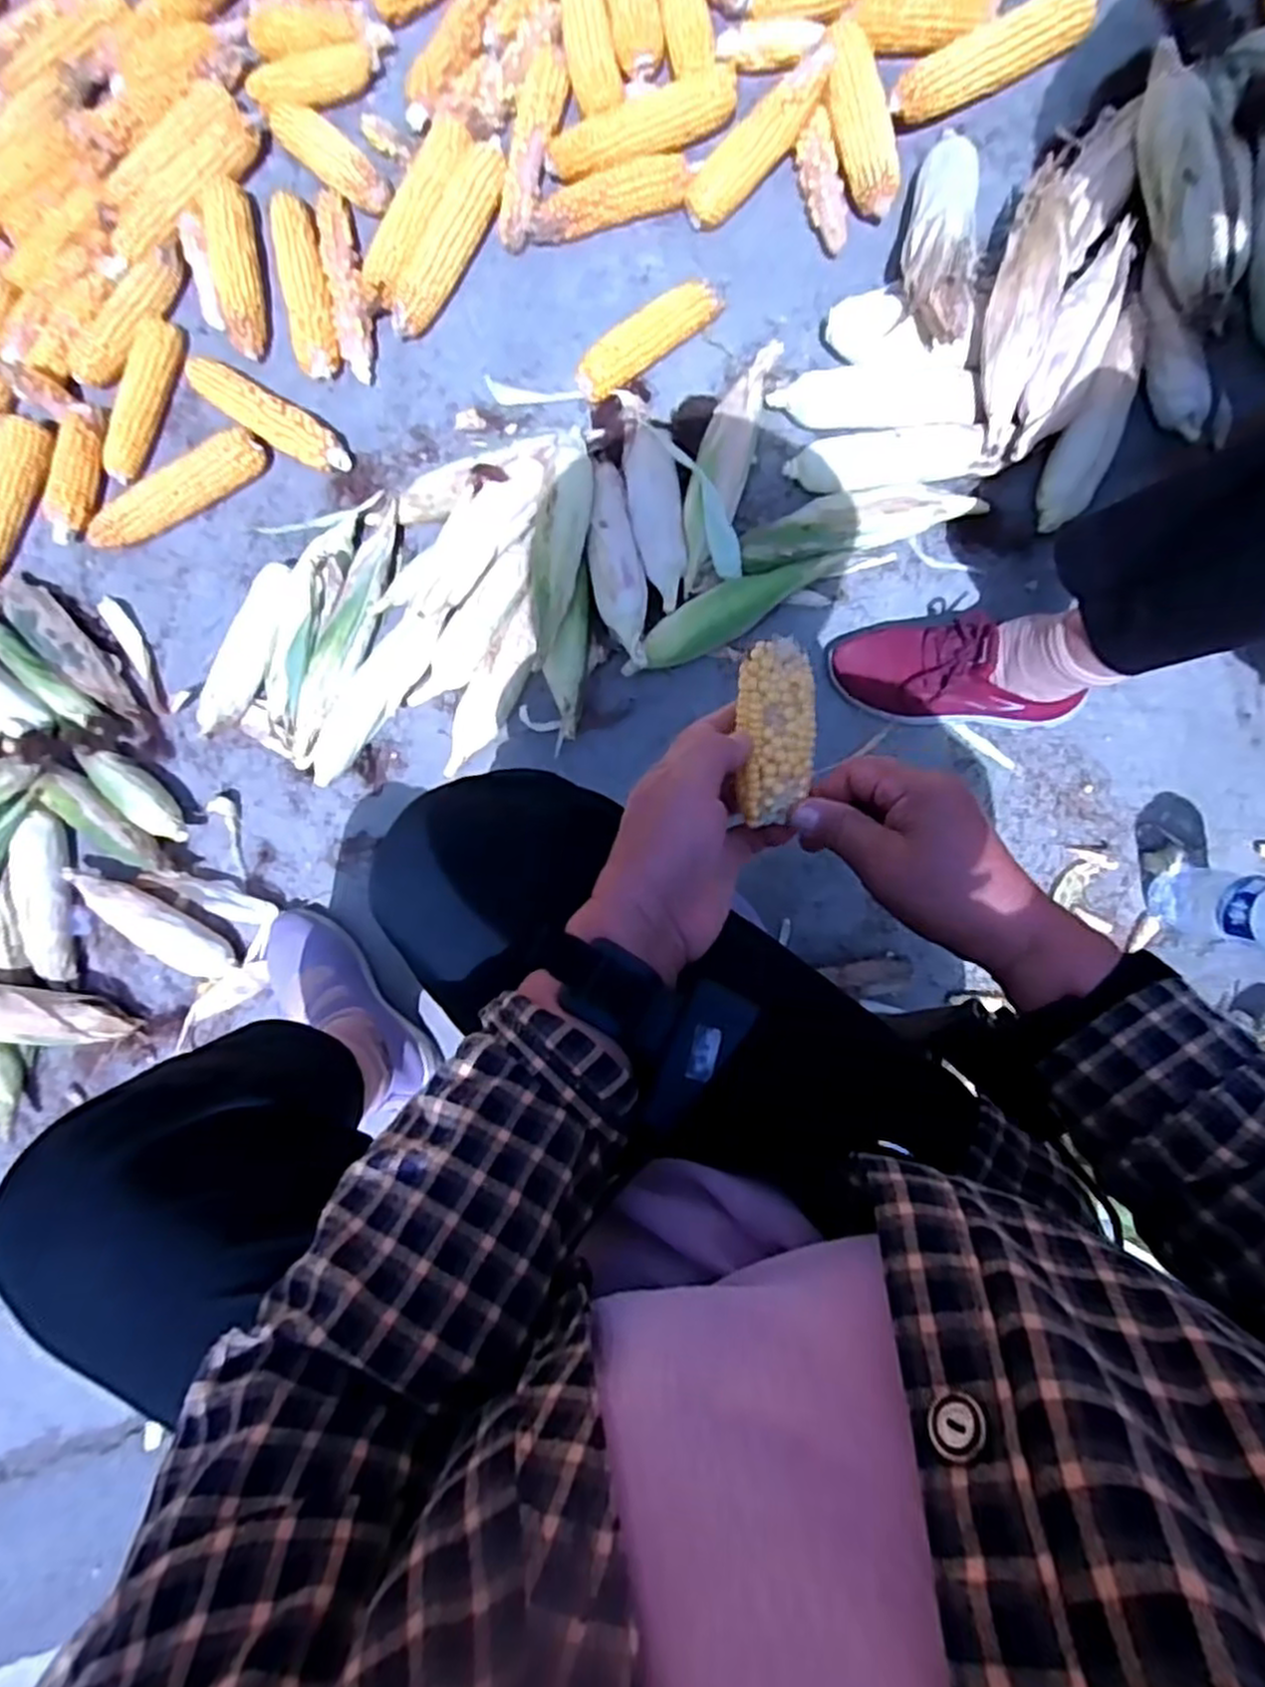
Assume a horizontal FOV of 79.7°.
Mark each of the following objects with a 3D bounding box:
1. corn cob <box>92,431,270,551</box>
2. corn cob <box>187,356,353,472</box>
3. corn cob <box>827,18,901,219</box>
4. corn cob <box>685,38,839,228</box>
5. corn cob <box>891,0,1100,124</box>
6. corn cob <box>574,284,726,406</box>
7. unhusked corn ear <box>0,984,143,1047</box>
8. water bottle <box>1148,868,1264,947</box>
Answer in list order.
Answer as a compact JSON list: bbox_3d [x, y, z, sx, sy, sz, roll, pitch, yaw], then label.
[{"bbox_3d":[-0.533,-0.406,0.875,0.233,0.037,0.060,-30,84,6],"label":"corn cob"},{"bbox_3d":[-0.424,-0.493,0.870,0.231,0.040,0.049,37,94,8],"label":"corn cob"},{"bbox_3d":[0.232,-0.742,0.767,0.055,0.038,0.185,-13,86,8],"label":"corn cob"},{"bbox_3d":[0.131,-0.718,0.772,0.177,0.039,0.050,-41,83,20],"label":"corn cob"},{"bbox_3d":[0.359,-0.779,0.752,0.212,0.056,0.049,-24,85,7],"label":"corn cob"},{"bbox_3d":[0.016,-0.534,0.806,0.170,0.040,0.049,-37,83,6],"label":"corn cob"},{"bbox_3d":[-0.706,0.190,0.853,0.270,0.067,0.067,5,89,9],"label":"unhusked corn ear"},{"bbox_3d":[0.515,0.054,0.626,0.064,0.200,0.069,6,87,9],"label":"water bottle"}]

